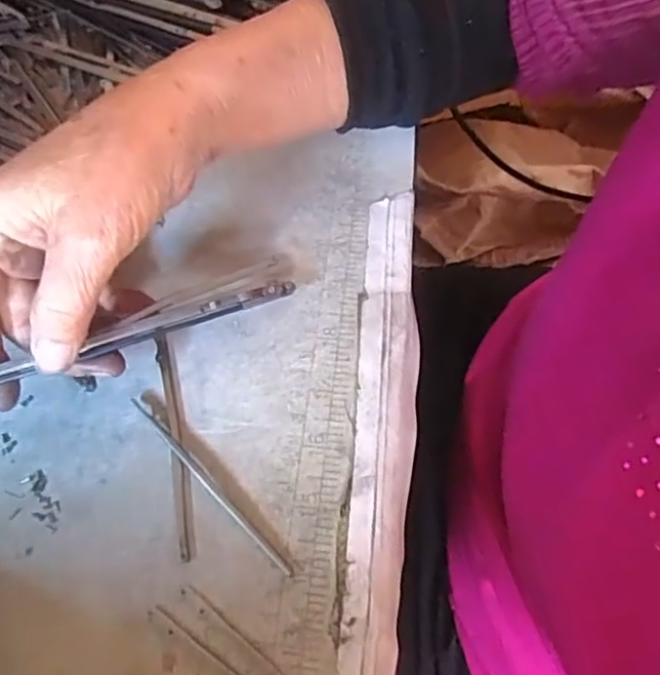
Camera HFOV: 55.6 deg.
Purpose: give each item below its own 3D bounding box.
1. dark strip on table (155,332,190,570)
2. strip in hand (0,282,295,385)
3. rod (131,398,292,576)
[{"bbox_3d":[-0.066,0.042,0.262,0.006,0.004,0.098,-11,65,-6],"label":"dark strip on table"},{"bbox_3d":[-0.101,0.005,0.247,0.190,0.005,0.008,-19,69,-24],"label":"strip in hand"},{"bbox_3d":[-0.050,0.059,0.255,0.004,0.005,0.097,-41,71,-18],"label":"rod"}]

